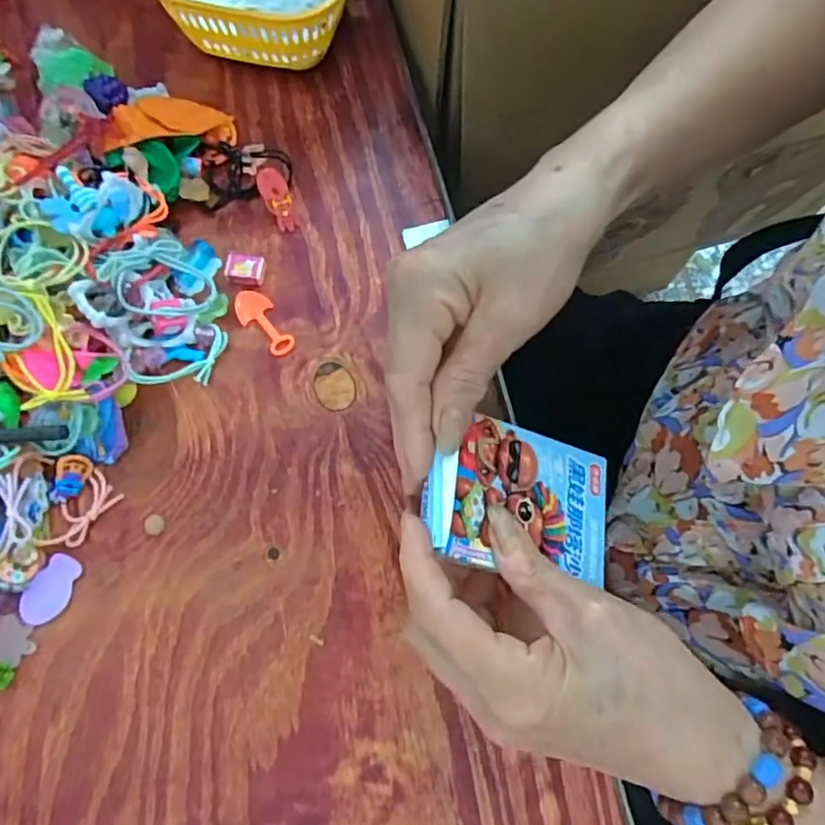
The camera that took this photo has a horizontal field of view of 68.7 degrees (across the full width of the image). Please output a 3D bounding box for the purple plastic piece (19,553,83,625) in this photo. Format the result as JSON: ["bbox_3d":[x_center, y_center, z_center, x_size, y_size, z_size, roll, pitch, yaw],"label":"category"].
[{"bbox_3d":[-0.188,0.093,0.314,0.021,0.004,0.036,32,74,9],"label":"purple plastic piece"}]

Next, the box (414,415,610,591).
[{"bbox_3d":[0.050,0.039,0.273,0.094,0.009,0.063,17,66,-26],"label":"box"}]

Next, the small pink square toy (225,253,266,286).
[{"bbox_3d":[-0.103,-0.088,0.373,0.022,0.010,0.016,8,72,2],"label":"small pink square toy"}]

